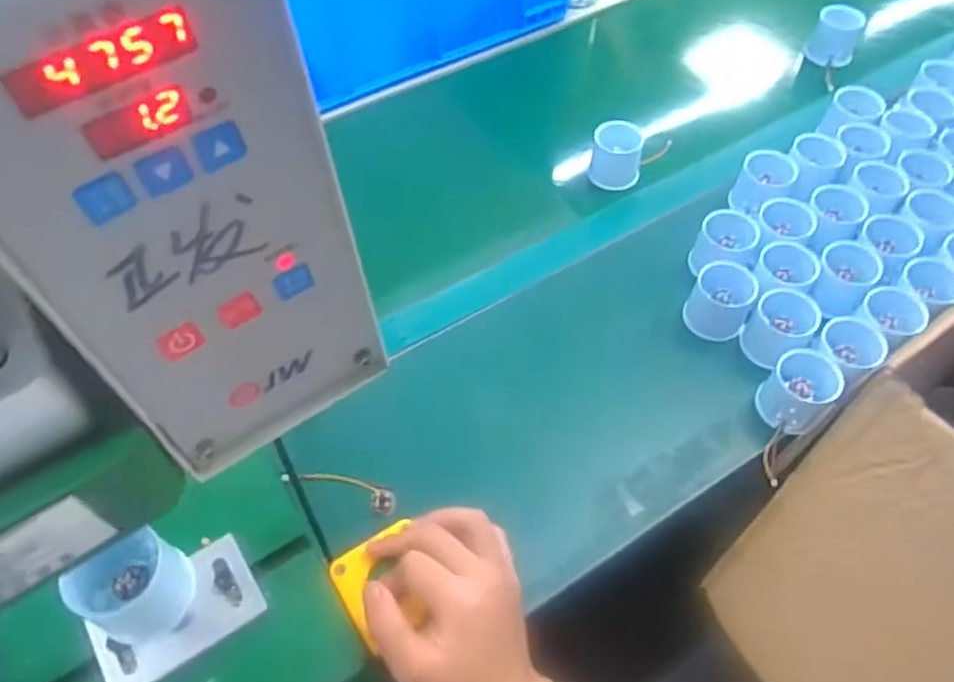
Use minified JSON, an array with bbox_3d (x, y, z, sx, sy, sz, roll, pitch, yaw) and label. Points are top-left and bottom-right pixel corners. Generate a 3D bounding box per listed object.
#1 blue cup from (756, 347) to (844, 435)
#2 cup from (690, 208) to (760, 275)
[{"bbox_3d":[0.265,0.042,0.597,0.051,0.051,0.059,35,63,23],"label":"blue cup"},{"bbox_3d":[0.231,-0.087,0.681,0.051,0.049,0.053,-1,55,1],"label":"cup"}]

